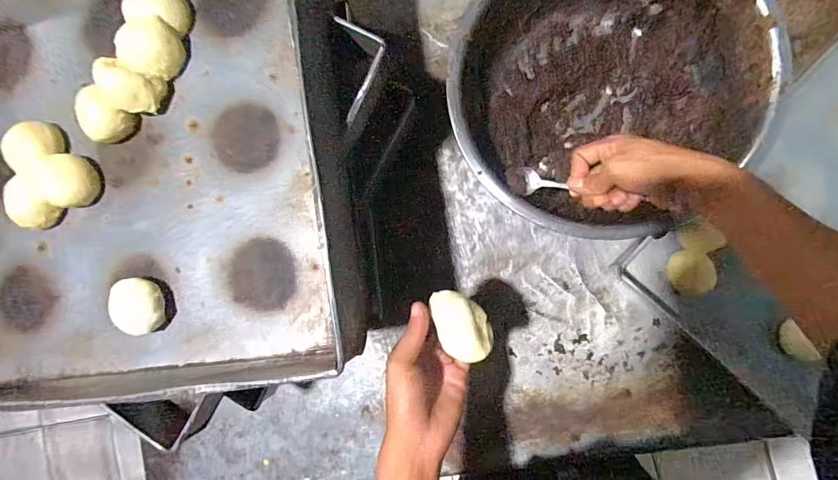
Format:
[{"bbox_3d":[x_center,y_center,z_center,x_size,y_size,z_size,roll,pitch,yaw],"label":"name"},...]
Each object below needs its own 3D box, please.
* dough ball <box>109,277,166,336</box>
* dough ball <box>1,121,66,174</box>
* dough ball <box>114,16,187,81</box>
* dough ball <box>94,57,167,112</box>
[{"bbox_3d":[-0.266,0.062,0.401,0.041,0.024,0.050,1,89,10],"label":"dough ball"},{"bbox_3d":[-0.384,-0.089,0.416,0.048,0.031,0.040,-32,84,7],"label":"dough ball"},{"bbox_3d":[-0.253,-0.182,0.399,0.045,0.031,0.052,24,93,9],"label":"dough ball"},{"bbox_3d":[-0.272,-0.143,0.396,0.053,0.032,0.039,19,92,10],"label":"dough ball"}]

